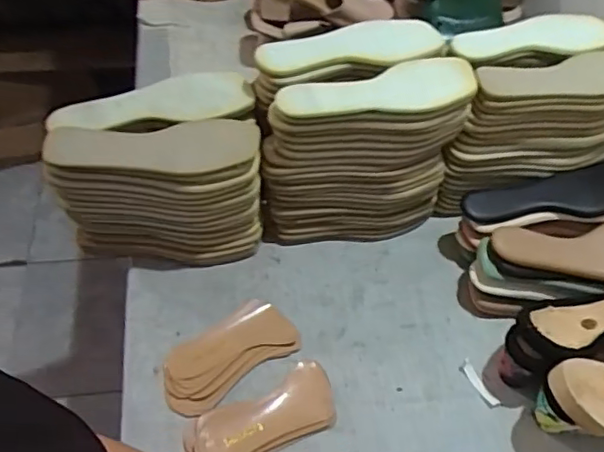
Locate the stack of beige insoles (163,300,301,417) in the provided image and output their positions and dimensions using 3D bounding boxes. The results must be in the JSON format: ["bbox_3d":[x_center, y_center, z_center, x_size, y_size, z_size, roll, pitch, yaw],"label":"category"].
[{"bbox_3d":[-0.091,0.159,0.726,0.170,0.019,0.087,-29,60,-25],"label":"stack of beige insoles"}]

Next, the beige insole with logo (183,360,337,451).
[{"bbox_3d":[-0.043,0.222,0.673,0.174,0.015,0.077,-23,57,-21],"label":"beige insole with logo"}]

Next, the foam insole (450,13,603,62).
[{"bbox_3d":[0.319,-0.258,0.809,0.234,0.018,0.082,-10,60,-6],"label":"foam insole"}]

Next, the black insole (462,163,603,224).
[{"bbox_3d":[0.336,-0.043,0.796,0.230,0.024,0.075,-10,52,7],"label":"black insole"}]

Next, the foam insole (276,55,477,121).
[{"bbox_3d":[0.095,-0.158,0.696,0.244,0.015,0.079,-16,57,-13],"label":"foam insole"}]

